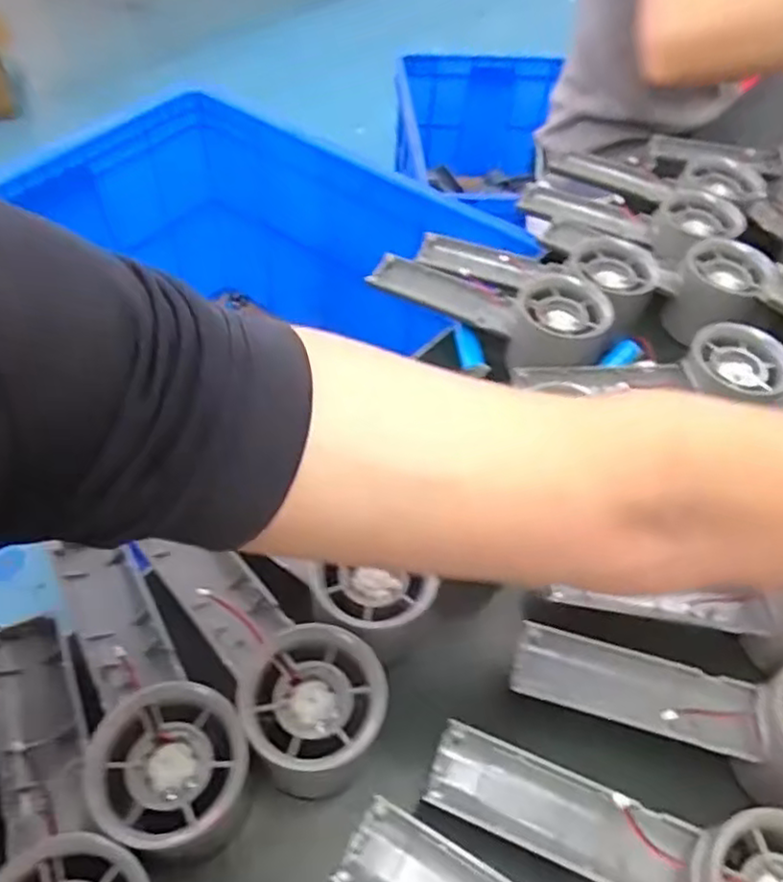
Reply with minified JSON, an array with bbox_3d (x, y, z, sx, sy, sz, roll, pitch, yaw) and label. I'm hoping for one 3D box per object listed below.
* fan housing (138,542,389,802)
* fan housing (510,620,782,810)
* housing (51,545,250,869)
[{"bbox_3d":[-0.061,0.086,0.311,0.056,0.046,0.142,-34,62,-27],"label":"fan housing"},{"bbox_3d":[0.136,0.119,0.309,0.157,0.039,0.056,8,51,19],"label":"fan housing"},{"bbox_3d":[-0.107,0.102,0.294,0.054,0.034,0.157,-24,45,-22],"label":"housing"}]

